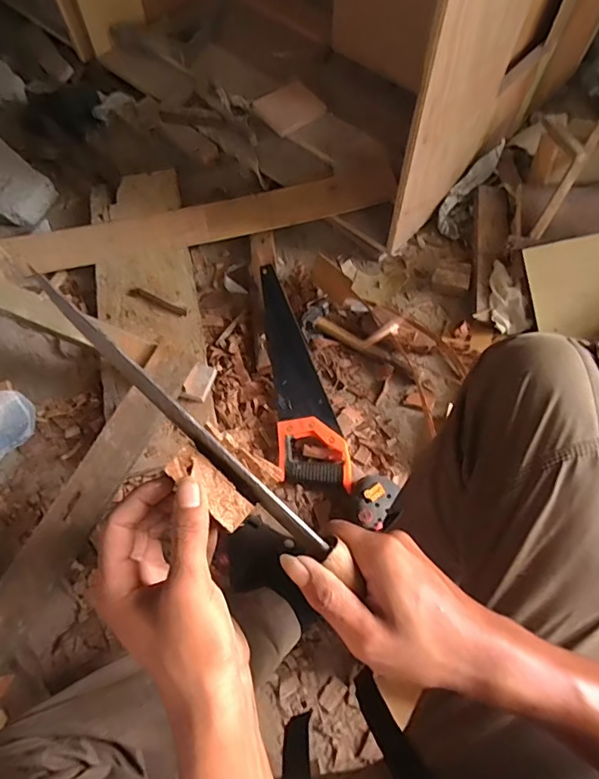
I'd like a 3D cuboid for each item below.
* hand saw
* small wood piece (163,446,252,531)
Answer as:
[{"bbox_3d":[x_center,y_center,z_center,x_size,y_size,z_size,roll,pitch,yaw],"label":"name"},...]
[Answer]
[{"bbox_3d":[-0.006,-0.032,0.848,0.114,0.039,0.426,-11,68,-4],"label":"hand saw"},{"bbox_3d":[-0.054,0.060,0.294,0.057,0.004,0.022,45,75,5],"label":"small wood piece"}]

